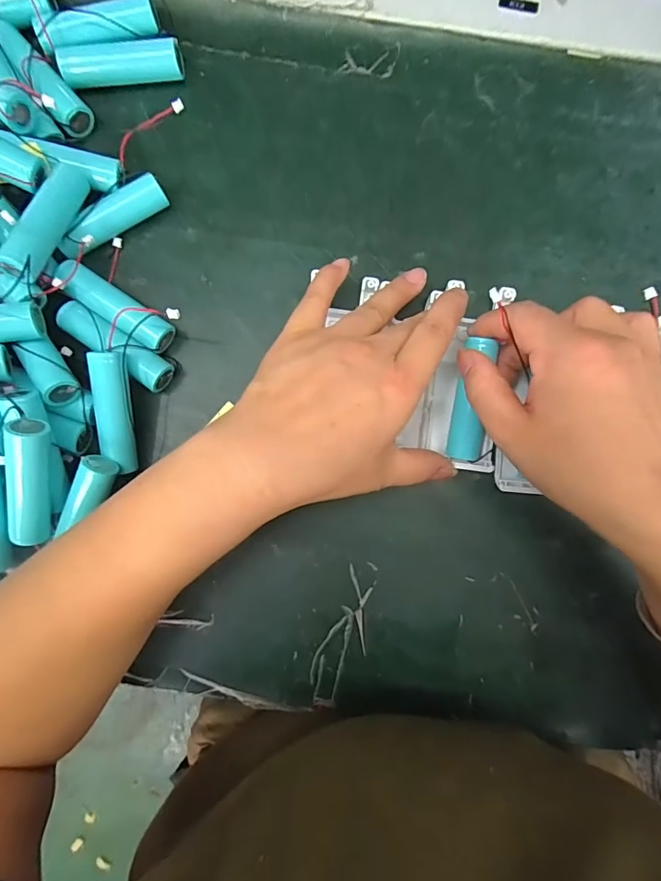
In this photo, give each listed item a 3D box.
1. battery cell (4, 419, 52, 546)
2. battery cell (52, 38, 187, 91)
[{"bbox_3d":[-0.148,0.022,0.214,0.015,0.014,0.066,14,112,0],"label":"battery cell"},{"bbox_3d":[-0.117,-0.213,0.249,0.065,0.020,0.015,-10,89,0],"label":"battery cell"}]

